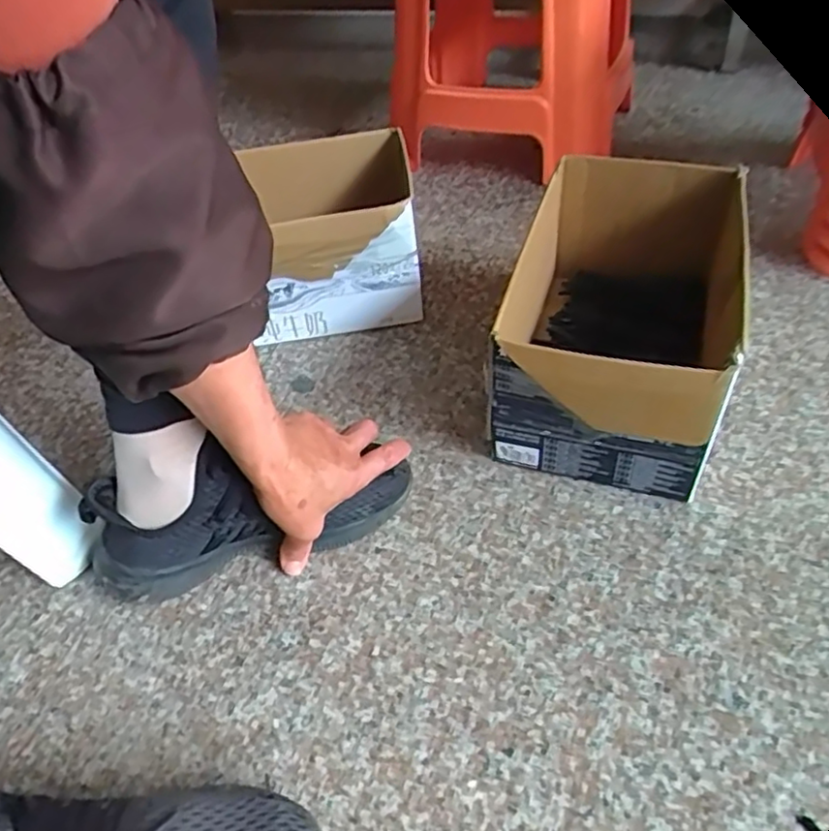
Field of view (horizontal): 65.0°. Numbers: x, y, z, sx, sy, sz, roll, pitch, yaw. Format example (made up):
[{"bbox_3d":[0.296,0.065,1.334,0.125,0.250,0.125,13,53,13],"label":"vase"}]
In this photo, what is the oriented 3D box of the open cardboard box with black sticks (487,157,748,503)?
[{"bbox_3d":[0.173,-0.092,0.580,0.188,0.146,0.302,8,48,15],"label":"open cardboard box with black sticks"}]

